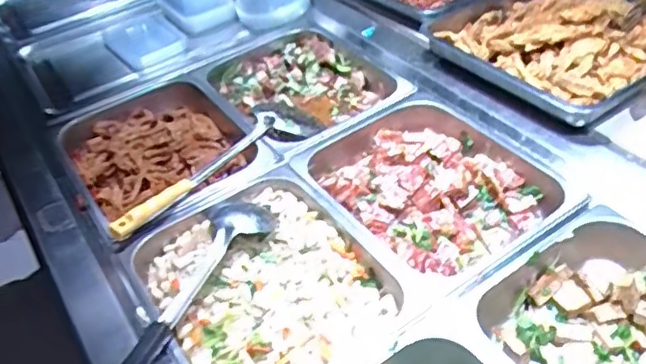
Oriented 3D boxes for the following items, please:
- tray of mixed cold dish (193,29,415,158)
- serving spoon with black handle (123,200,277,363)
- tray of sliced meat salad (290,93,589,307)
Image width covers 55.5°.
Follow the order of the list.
[{"bbox_3d":[-0.036,-0.163,1.070,0.267,0.077,0.336,-21,43,-21],"label":"tray of mixed cold dish"},{"bbox_3d":[-0.163,0.131,0.707,0.083,0.038,0.347,15,42,20],"label":"serving spoon with black handle"},{"bbox_3d":[0.152,0.004,0.851,0.264,0.058,0.326,-22,43,-23],"label":"tray of sliced meat salad"}]

